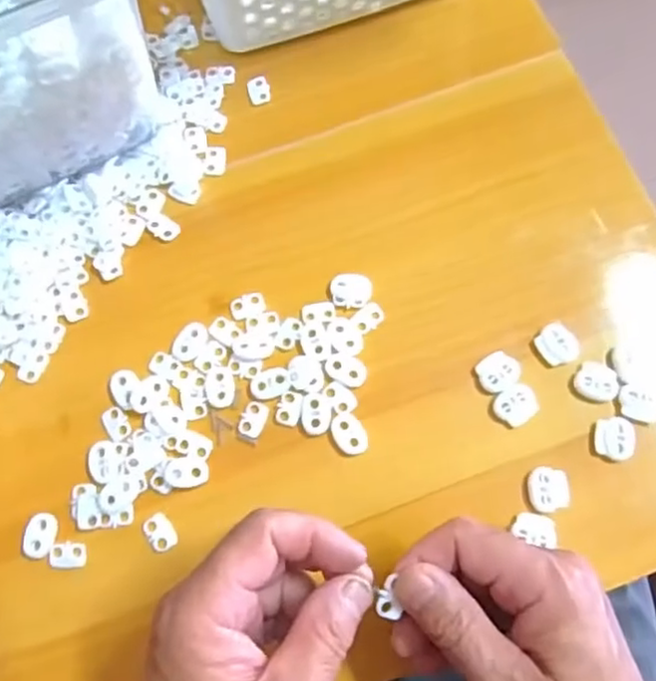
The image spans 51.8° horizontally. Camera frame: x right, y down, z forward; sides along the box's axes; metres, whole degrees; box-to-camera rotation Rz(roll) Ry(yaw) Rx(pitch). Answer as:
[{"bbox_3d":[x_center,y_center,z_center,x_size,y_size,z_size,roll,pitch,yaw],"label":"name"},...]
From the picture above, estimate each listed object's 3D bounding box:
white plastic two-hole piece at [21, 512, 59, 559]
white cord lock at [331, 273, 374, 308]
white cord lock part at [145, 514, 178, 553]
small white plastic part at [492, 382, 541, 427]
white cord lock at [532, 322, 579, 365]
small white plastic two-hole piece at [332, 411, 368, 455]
[{"bbox_3d":[-0.149,0.101,0.349,0.014,0.006,0.023,12,75,4],"label":"white plastic two-hole piece"},{"bbox_3d":[0.013,-0.029,0.382,0.023,0.004,0.020,2,74,1],"label":"white cord lock"},{"bbox_3d":[-0.087,0.099,0.349,0.014,0.004,0.019,-29,76,-7],"label":"white cord lock part"},{"bbox_3d":[0.100,0.035,0.360,0.023,0.004,0.020,-35,77,-8],"label":"small white plastic part"},{"bbox_3d":[0.126,0.002,0.368,0.020,0.004,0.022,-31,76,-8],"label":"white cord lock"},{"bbox_3d":[0.011,0.049,0.359,0.016,0.004,0.023,-29,76,-7],"label":"small white plastic two-hole piece"}]

